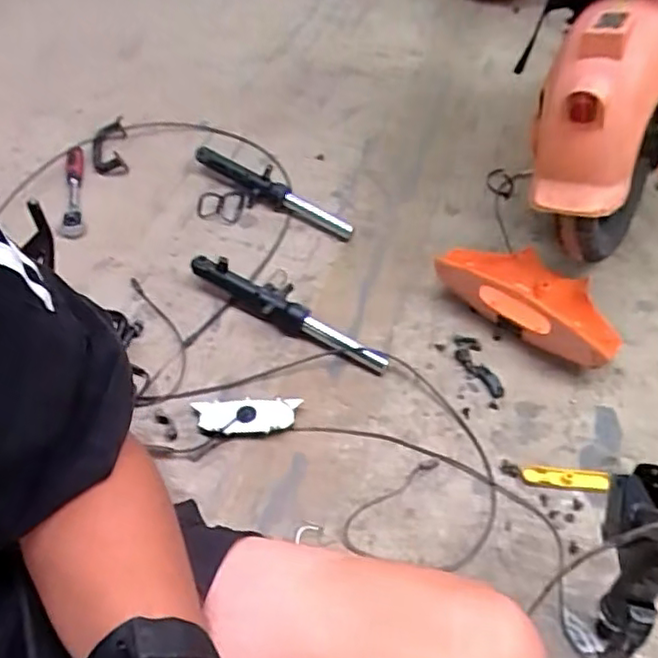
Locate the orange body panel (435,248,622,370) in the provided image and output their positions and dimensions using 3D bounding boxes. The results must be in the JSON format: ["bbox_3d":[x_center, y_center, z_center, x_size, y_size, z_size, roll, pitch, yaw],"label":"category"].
[{"bbox_3d":[0.310,-0.056,0.994,0.283,0.093,0.141,24,54,18],"label":"orange body panel"}]

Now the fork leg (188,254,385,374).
[{"bbox_3d":[-0.060,-0.029,1.004,0.339,0.074,0.064,24,54,18],"label":"fork leg"}]

